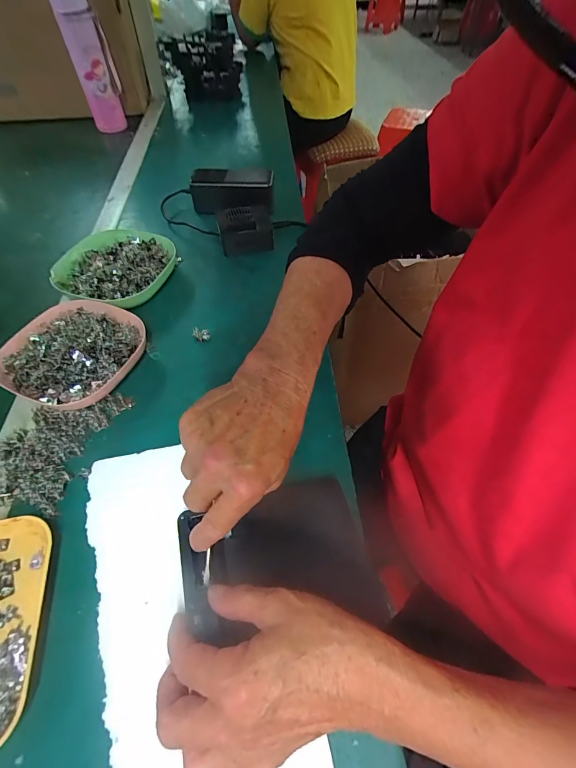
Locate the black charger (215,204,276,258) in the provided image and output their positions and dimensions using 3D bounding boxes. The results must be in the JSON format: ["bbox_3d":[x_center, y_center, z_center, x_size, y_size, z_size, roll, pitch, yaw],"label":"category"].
[{"bbox_3d":[-0.062,-0.233,0.533,0.081,0.056,0.064,-11,54,-7],"label":"black charger"}]

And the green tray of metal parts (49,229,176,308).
[{"bbox_3d":[-0.226,-0.155,0.478,0.150,0.036,0.136,15,55,12],"label":"green tray of metal parts"}]

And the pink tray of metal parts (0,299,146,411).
[{"bbox_3d":[-0.232,-0.035,0.388,0.136,0.037,0.133,20,56,15],"label":"pink tray of metal parts"}]

